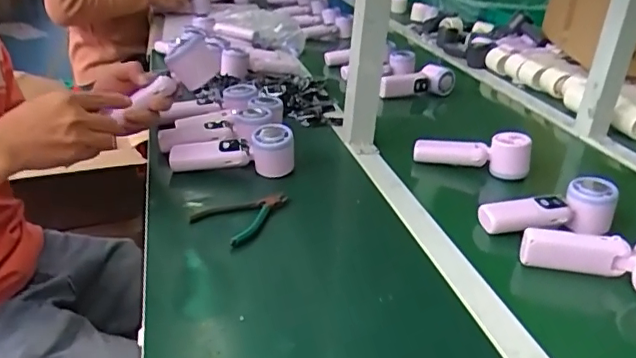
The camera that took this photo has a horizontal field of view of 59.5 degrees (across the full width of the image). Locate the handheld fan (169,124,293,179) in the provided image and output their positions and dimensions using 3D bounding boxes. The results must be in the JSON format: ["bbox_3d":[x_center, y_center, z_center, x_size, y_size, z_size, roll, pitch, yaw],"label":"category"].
[{"bbox_3d":[-0.119,-0.043,0.769,0.168,0.064,0.045,2,27,-3],"label":"handheld fan"}]

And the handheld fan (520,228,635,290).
[{"bbox_3d":[0.310,0.082,0.602,0.164,0.050,0.046,14,28,19],"label":"handheld fan"}]

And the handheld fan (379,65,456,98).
[{"bbox_3d":[0.198,-0.200,1.138,0.170,0.063,0.042,-6,28,-18],"label":"handheld fan"}]

